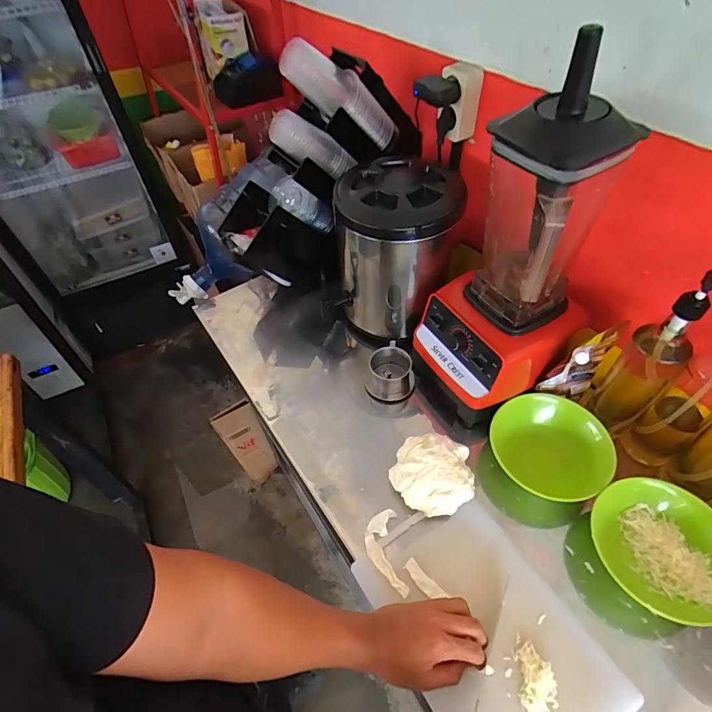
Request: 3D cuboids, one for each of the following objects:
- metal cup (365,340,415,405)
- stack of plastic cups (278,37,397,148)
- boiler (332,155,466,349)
[{"bbox_3d":[0.062,0.031,0.769,0.083,0.069,0.084,2,50,5],"label":"metal cup"},{"bbox_3d":[-0.013,-0.449,0.747,0.262,0.074,0.078,7,35,-47],"label":"stack of plastic cups"},{"bbox_3d":[0.073,-0.181,0.791,0.202,0.286,0.194,2,50,5],"label":"boiler"}]

